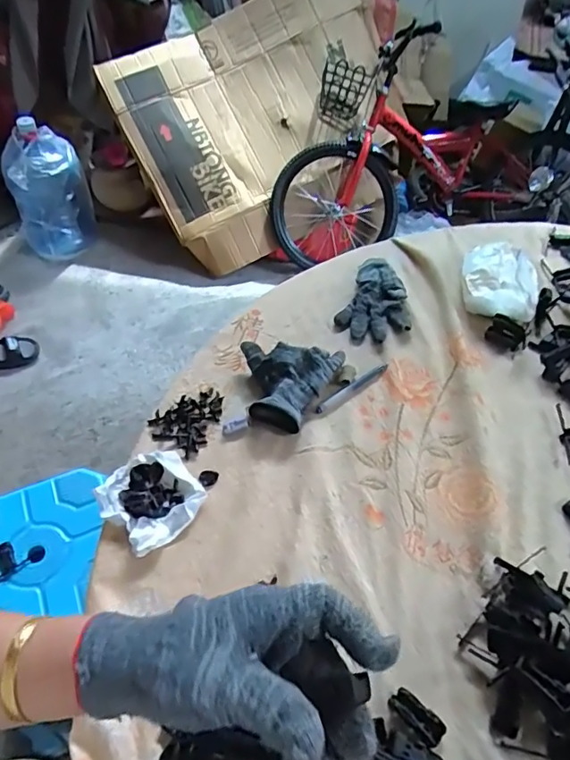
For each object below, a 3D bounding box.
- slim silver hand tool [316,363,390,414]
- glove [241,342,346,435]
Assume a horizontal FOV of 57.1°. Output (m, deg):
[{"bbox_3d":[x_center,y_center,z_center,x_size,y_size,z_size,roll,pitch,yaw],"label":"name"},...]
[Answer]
[{"bbox_3d":[0.088,0.011,0.669,0.119,0.005,0.016,-32,56,-22],"label":"slim silver hand tool"},{"bbox_3d":[0.007,0.004,0.646,0.127,0.040,0.120,3,50,4],"label":"glove"}]

